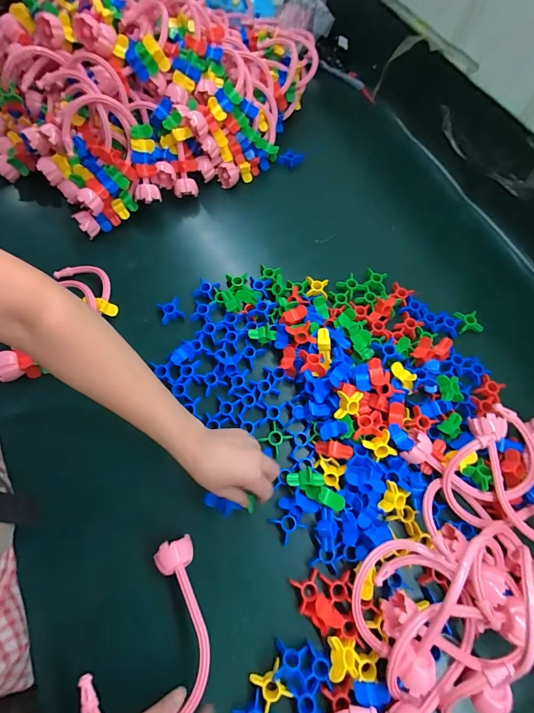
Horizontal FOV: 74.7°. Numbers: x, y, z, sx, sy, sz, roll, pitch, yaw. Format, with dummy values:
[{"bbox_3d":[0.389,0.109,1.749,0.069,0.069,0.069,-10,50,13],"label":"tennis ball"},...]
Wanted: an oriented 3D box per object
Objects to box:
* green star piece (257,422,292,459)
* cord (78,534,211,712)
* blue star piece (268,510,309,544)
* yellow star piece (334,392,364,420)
[{"bbox_3d":[0.014,0.129,0.545,0.038,0.012,0.042,38,70,13],"label":"green star piece"},{"bbox_3d":[-0.116,0.328,0.413,0.123,0.049,0.184,26,68,8],"label":"cord"},{"bbox_3d":[0.031,0.242,0.506,0.041,0.031,0.041,-33,72,-15],"label":"blue star piece"},{"bbox_3d":[0.124,0.074,0.532,0.040,0.023,0.042,10,100,5],"label":"yellow star piece"}]

